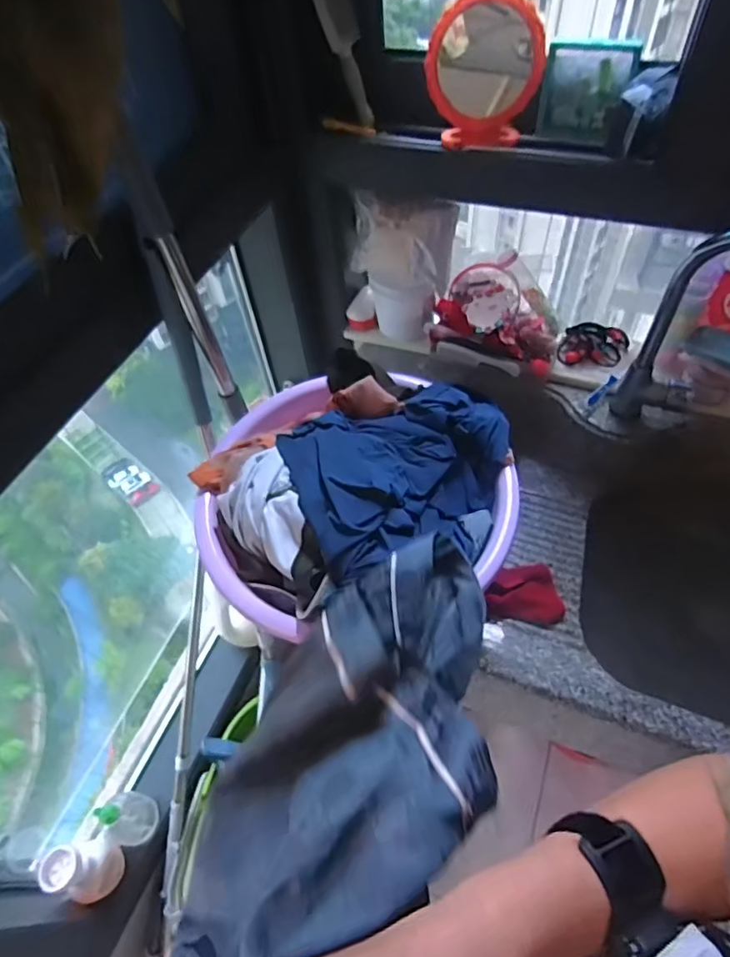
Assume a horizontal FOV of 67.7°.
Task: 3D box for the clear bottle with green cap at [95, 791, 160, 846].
[{"bbox_3d":[-0.448,0.630,1.017,0.071,0.149,0.089,-7,53,-1],"label":"clear bottle with green cap"}]

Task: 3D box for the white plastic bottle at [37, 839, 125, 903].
[{"bbox_3d":[-0.490,0.676,0.941,0.090,0.137,0.085,-2,53,3],"label":"white plastic bottle"}]

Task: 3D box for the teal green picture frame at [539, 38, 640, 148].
[{"bbox_3d":[0.288,-0.503,0.714,0.108,0.105,0.033,18,57,17],"label":"teal green picture frame"}]

